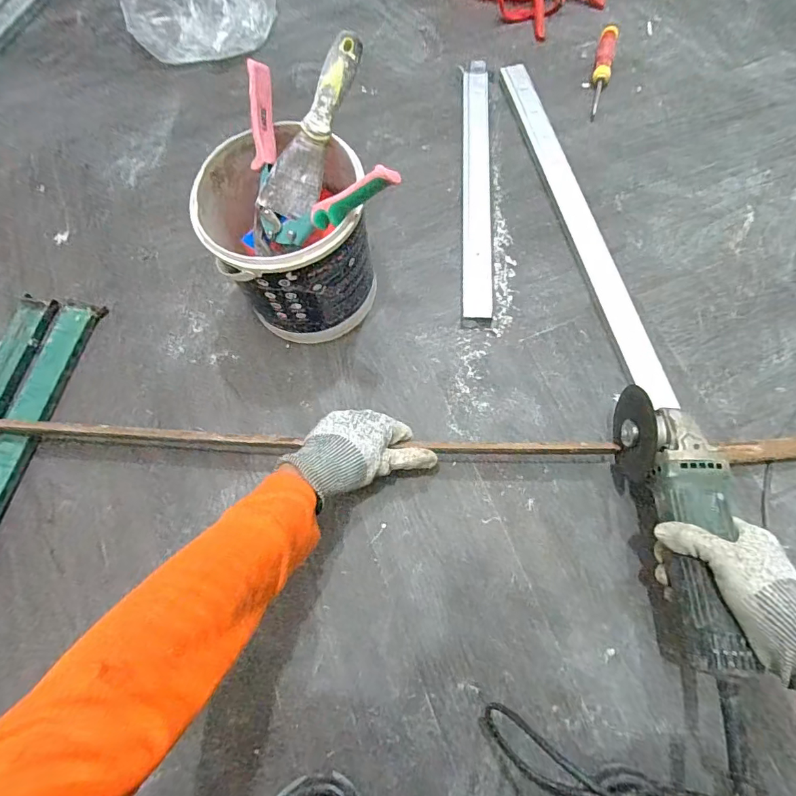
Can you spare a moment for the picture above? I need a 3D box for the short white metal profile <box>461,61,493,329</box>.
[{"bbox_3d":[0.116,-0.311,0.679,0.041,0.017,0.444,2,74,3],"label":"short white metal profile"}]

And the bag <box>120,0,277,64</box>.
[{"bbox_3d":[-0.337,-0.676,0.773,0.249,0.077,0.208,-28,75,-6],"label":"bag"}]

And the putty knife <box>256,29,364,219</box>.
[{"bbox_3d":[-0.085,-0.282,0.482,0.048,0.024,0.186,27,101,9],"label":"putty knife"}]

